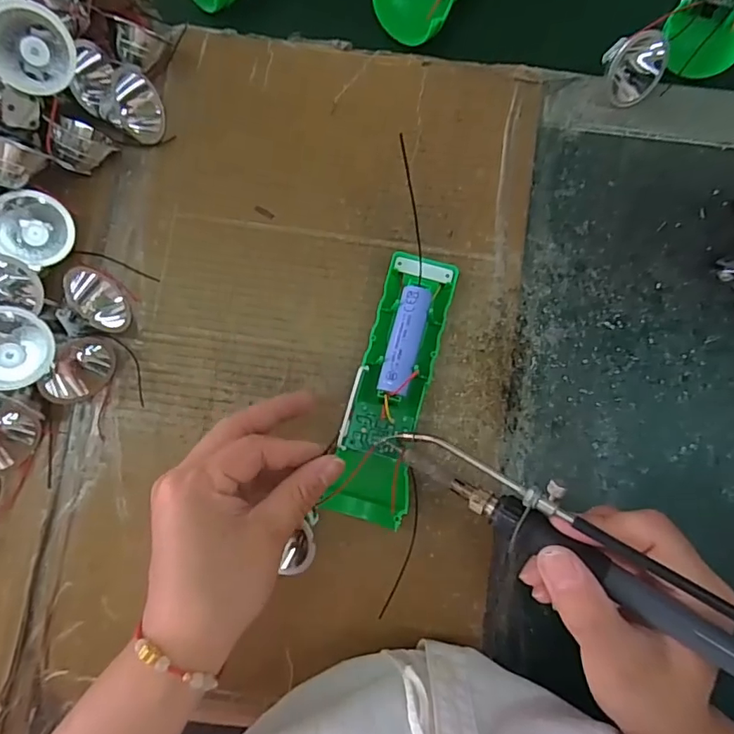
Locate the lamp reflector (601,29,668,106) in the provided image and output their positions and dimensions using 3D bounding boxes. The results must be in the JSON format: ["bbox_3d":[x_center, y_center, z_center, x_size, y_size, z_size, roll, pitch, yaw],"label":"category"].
[{"bbox_3d":[0.172,-0.191,0.328,0.038,0.019,0.036,-28,125,16],"label":"lamp reflector"}]

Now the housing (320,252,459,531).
[{"bbox_3d":[0.016,0.010,0.300,0.043,0.020,0.158,15,82,1],"label":"housing"}]

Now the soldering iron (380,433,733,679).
[{"bbox_3d":[0.096,0.080,0.220,0.198,0.016,0.029,31,85,25],"label":"soldering iron"}]

